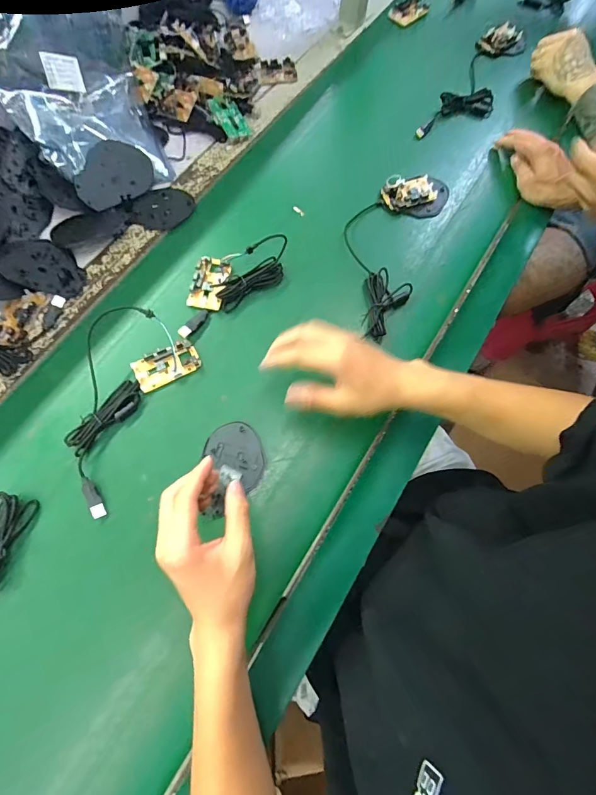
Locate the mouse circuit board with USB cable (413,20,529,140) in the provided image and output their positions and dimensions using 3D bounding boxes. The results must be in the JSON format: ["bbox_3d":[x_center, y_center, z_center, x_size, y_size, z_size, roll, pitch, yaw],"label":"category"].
[{"bbox_3d":[0.344,-0.600,0.713,0.088,0.017,0.422,29,69,5],"label":"mouse circuit board with USB cable"}]

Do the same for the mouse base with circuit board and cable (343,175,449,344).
[{"bbox_3d":[0.127,-0.226,0.560,0.119,0.026,0.304,24,69,3],"label":"mouse base with circuit board and cable"}]

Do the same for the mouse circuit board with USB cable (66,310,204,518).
[{"bbox_3d":[-0.219,0.003,0.458,0.135,0.015,0.236,20,69,2],"label":"mouse circuit board with USB cable"}]

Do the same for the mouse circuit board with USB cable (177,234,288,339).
[{"bbox_3d":[-0.095,-0.164,0.519,0.183,0.028,0.081,-35,77,-17],"label":"mouse circuit board with USB cable"}]

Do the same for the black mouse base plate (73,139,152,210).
[{"bbox_3d":[-0.263,-0.318,0.547,0.110,0.013,0.073,-36,114,-19],"label":"black mouse base plate"}]

